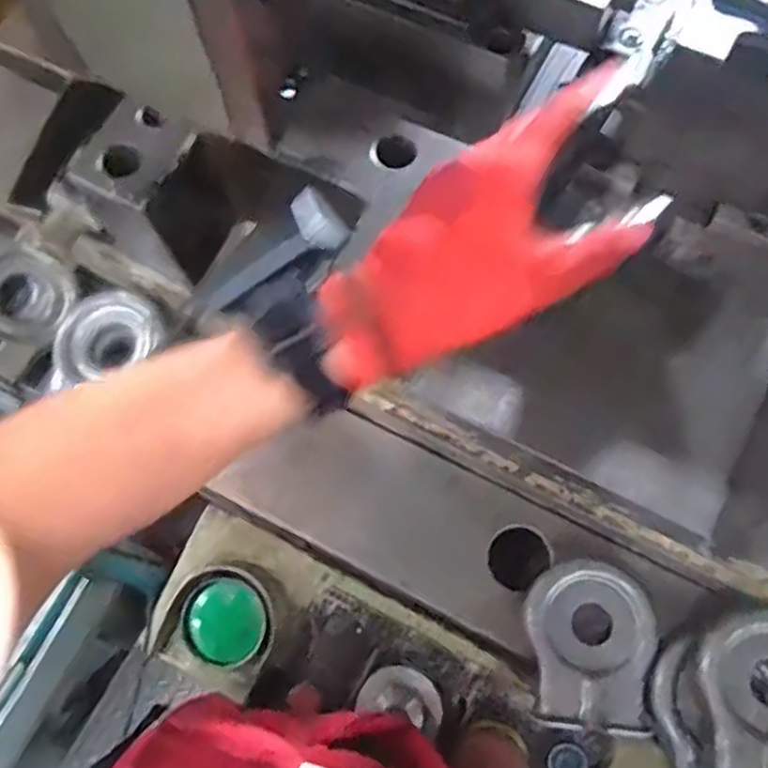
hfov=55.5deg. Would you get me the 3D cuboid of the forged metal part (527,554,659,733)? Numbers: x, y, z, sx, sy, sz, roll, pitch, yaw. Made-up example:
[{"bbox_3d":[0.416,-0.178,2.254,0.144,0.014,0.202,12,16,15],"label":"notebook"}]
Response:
[{"bbox_3d":[0.156,0.195,0.550,0.089,0.022,0.118,5,70,3],"label":"forged metal part"}]

